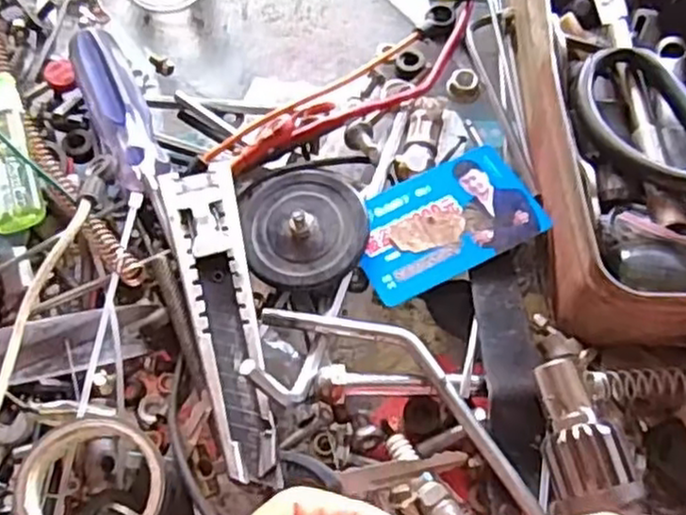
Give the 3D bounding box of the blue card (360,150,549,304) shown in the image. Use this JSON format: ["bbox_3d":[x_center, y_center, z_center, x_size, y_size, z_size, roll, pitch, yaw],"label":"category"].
[{"bbox_3d":[0.046,-0.017,0.330,0.085,0.004,0.052,-26,63,-11],"label":"blue card"}]

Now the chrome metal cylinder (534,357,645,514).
[{"bbox_3d":[0.090,0.068,0.275,0.028,0.027,0.055,-1,64,0],"label":"chrome metal cylinder"}]

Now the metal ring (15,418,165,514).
[{"bbox_3d":[-0.091,0.085,0.266,0.051,0.014,0.051,0,64,0],"label":"metal ring"}]

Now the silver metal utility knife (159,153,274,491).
[{"bbox_3d":[-0.050,0.021,0.305,0.030,0.017,0.142,-14,65,-7],"label":"silver metal utility knife"}]

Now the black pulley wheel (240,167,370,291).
[{"bbox_3d":[-0.017,-0.015,0.326,0.054,0.020,0.059,0,64,0],"label":"black pulley wheel"}]

